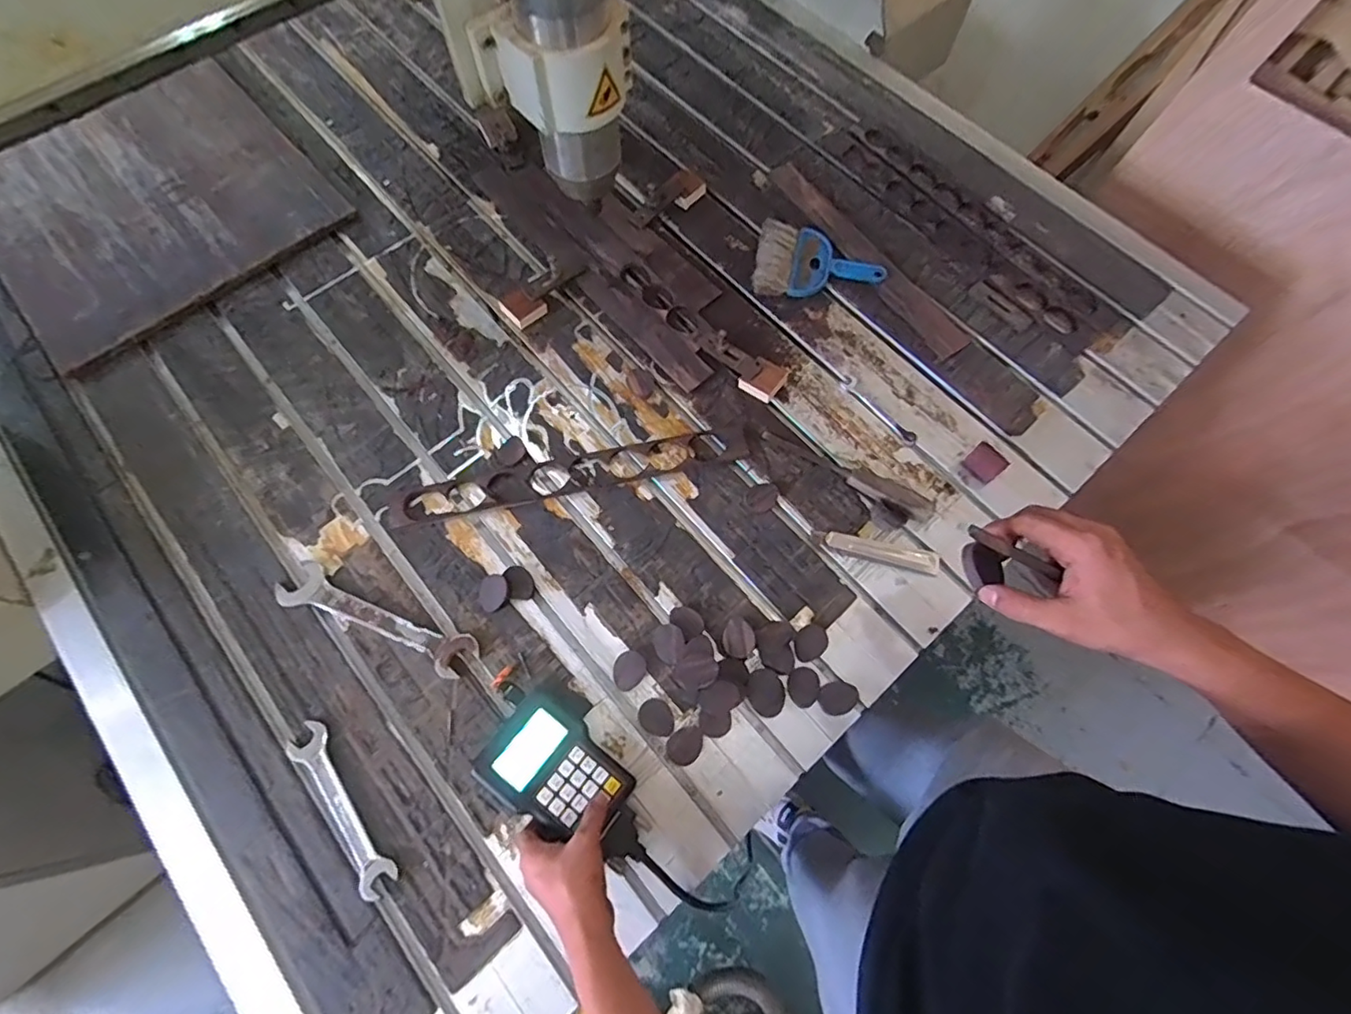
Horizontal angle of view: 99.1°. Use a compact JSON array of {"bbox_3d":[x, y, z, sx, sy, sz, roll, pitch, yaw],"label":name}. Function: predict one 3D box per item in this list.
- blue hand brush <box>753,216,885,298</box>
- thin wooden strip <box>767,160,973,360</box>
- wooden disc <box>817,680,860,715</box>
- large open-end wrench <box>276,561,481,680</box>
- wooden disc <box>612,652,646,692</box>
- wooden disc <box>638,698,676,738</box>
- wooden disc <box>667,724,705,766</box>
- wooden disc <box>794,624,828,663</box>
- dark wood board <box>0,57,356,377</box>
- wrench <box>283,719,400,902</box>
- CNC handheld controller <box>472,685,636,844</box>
[{"bbox_3d":[0.214,-0.362,0.854,0.186,0.025,0.129,10,70,3],"label":"blue hand brush"},{"bbox_3d":[0.282,-0.381,0.866,0.057,0.014,0.408,-33,74,-13],"label":"thin wooden strip"},{"bbox_3d":[0.182,0.214,0.648,0.039,0.009,0.042,-1,81,4],"label":"wooden disc"},{"bbox_3d":[-0.349,0.130,0.670,0.248,0.016,0.052,23,71,7],"label":"large open-end wrench"},{"bbox_3d":[-0.052,0.186,0.656,0.039,0.012,0.039,0,70,-1],"label":"wooden disc"},{"bbox_3d":[-0.020,0.235,0.641,0.042,0.004,0.034,41,74,13],"label":"wooden disc"},{"bbox_3d":[0.012,0.260,0.631,0.035,0.004,0.043,41,74,13],"label":"wooden disc"},{"bbox_3d":[0.158,0.158,0.672,0.045,0.006,0.035,-42,76,-15],"label":"wooden disc"},{"bbox_3d":[-0.808,-0.471,0.884,0.443,0.020,0.454,-39,75,-14],"label":"dark wood board"},{"bbox_3d":[-0.349,0.311,0.599,0.041,0.008,0.189,-38,75,-14],"label":"wrench"},{"bbox_3d":[-0.124,0.272,0.596,0.146,0.022,0.102,37,73,12],"label":"CNC handheld controller"}]

